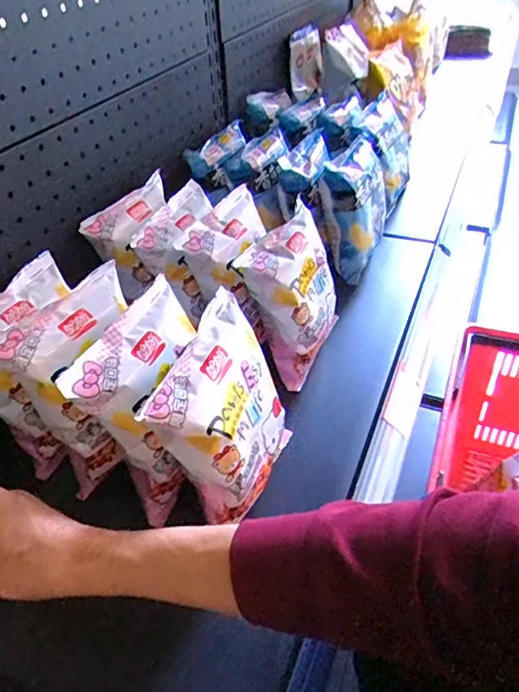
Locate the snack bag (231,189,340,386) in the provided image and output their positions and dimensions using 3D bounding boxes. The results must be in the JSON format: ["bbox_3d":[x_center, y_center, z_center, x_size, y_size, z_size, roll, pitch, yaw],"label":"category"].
[{"bbox_3d":[0.040,-0.052,0.562,0.072,0.146,0.123,21,47,26],"label":"snack bag"}]

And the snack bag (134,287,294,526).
[{"bbox_3d":[-0.027,0.057,0.429,0.055,0.156,0.137,-8,35,35],"label":"snack bag"}]

